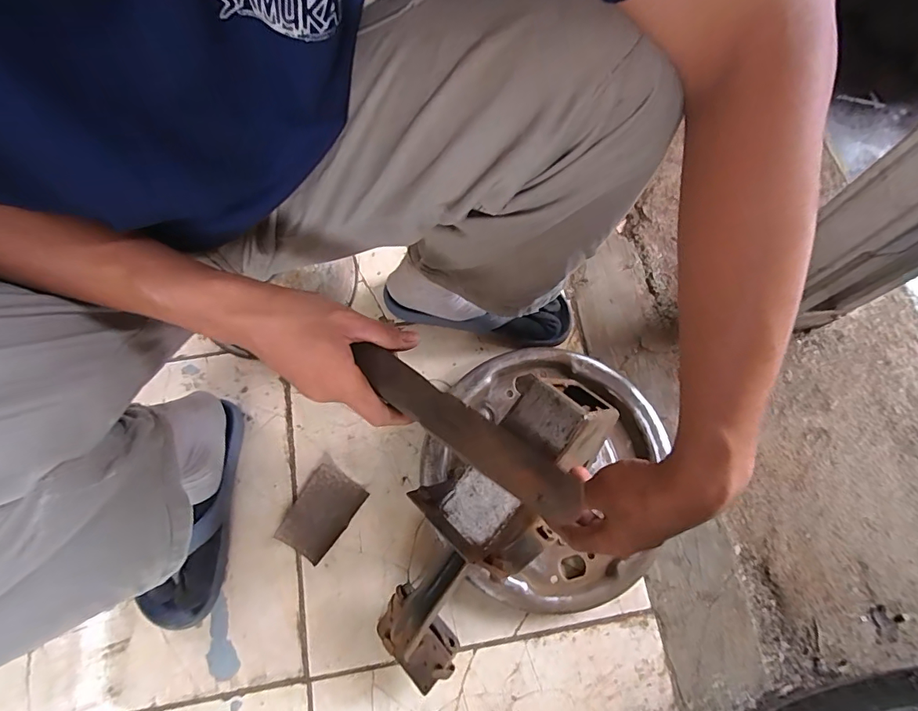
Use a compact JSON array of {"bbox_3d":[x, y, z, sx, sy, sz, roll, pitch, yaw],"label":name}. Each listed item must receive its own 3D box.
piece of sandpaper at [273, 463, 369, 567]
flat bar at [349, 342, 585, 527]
[{"bbox_3d":[-0.171,0.195,0.572,0.072,0.010,0.102,32,73,11],"label":"piece of sandpaper"},{"bbox_3d":[0.000,0.049,0.322,0.185,0.011,0.032,34,73,20],"label":"flat bar"}]

